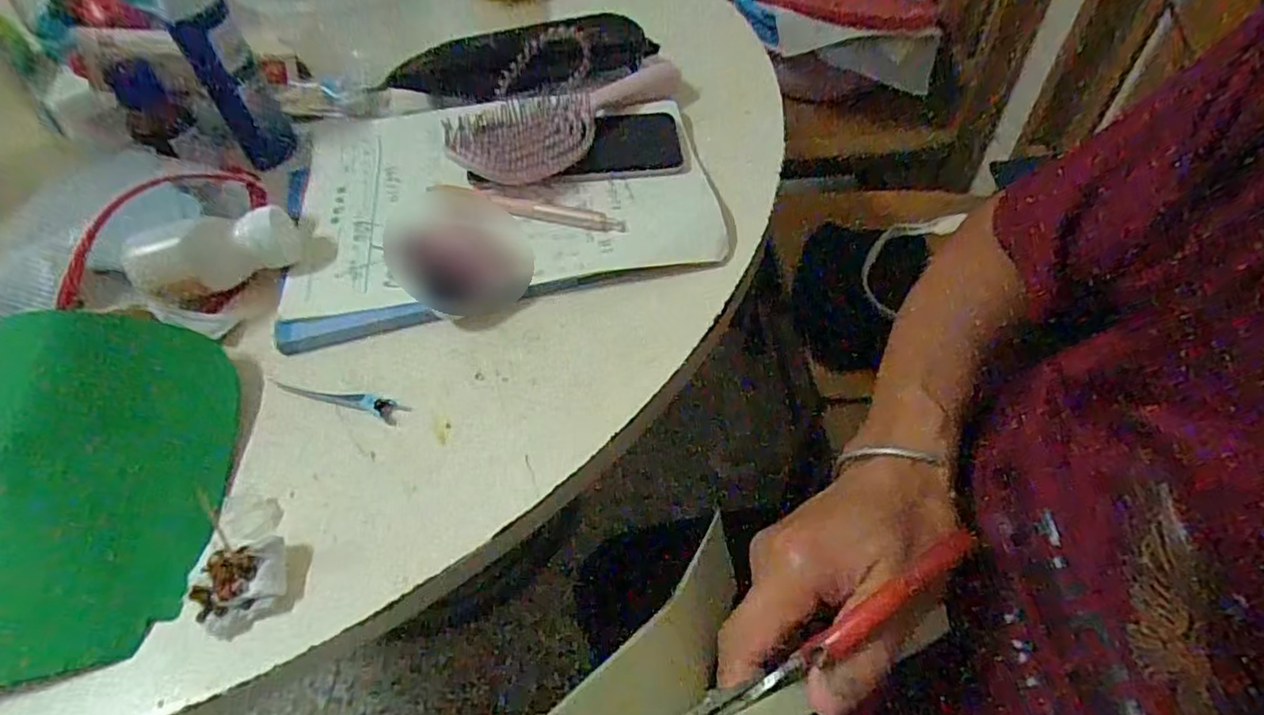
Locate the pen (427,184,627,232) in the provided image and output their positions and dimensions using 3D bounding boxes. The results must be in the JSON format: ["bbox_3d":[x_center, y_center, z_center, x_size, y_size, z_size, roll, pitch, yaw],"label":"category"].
[{"bbox_3d":[-0.077,-0.105,0.446,0.144,0.017,0.014,10,51,13],"label":"pen"}]

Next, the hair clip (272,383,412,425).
[{"bbox_3d":[-0.170,0.024,0.370,0.082,0.008,0.012,9,51,12],"label":"hair clip"}]

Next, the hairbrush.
[{"bbox_3d":[-0.044,-0.196,0.497,0.069,0.032,0.230,33,59,28],"label":"hairbrush"}]

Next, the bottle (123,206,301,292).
[{"bbox_3d":[-0.274,-0.070,0.415,0.099,0.035,0.034,-16,50,-9],"label":"bottle"}]

